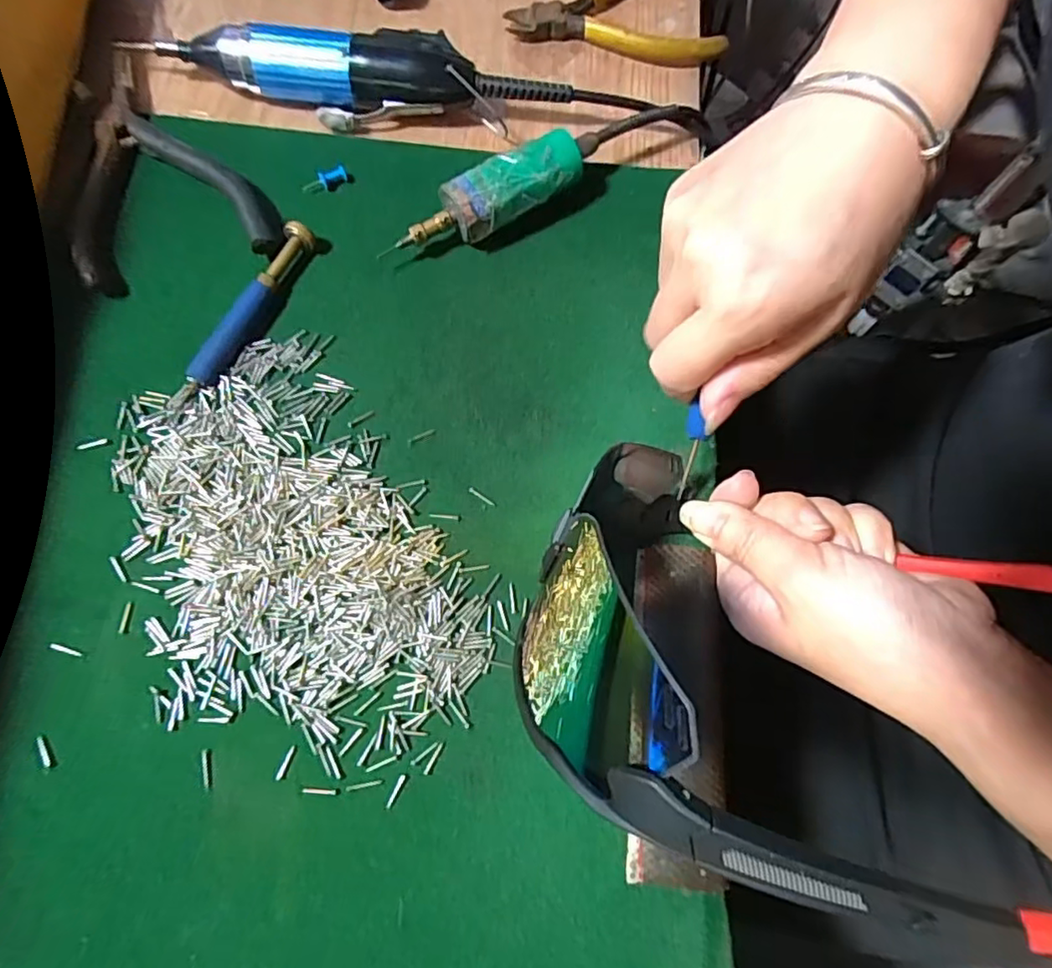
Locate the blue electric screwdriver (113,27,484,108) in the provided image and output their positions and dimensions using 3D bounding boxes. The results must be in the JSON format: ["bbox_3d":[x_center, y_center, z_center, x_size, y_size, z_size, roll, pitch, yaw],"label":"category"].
[{"bbox_3d":[-0.110,-0.208,0.310,0.167,0.030,0.028,4,71,-1],"label":"blue electric screwdriver"}]

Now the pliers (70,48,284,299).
[{"bbox_3d":[-0.177,-0.160,0.300,0.087,0.013,0.142,-17,73,-8],"label":"pliers"}]

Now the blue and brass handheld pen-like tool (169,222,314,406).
[{"bbox_3d":[-0.126,-0.076,0.273,0.011,0.013,0.098,26,72,6],"label":"blue and brass handheld pen-like tool"}]

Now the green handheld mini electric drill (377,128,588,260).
[{"bbox_3d":[-0.018,-0.130,0.286,0.094,0.033,0.023,-27,74,-11],"label":"green handheld mini electric drill"}]

